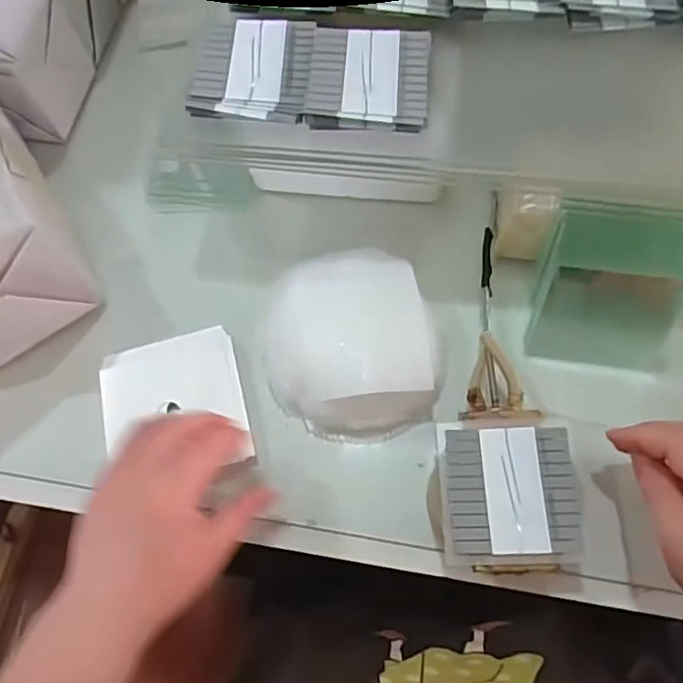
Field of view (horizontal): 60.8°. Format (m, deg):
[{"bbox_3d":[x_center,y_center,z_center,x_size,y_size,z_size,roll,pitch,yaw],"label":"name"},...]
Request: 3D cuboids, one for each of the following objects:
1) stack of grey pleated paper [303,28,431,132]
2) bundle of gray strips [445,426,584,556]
[{"bbox_3d":[0.019,-0.180,0.393,0.078,0.009,0.084,4,68,5],"label":"stack of grey pleated paper"},{"bbox_3d":[0.108,0.093,0.369,0.077,0.006,0.077,-2,67,2],"label":"bundle of gray strips"}]

